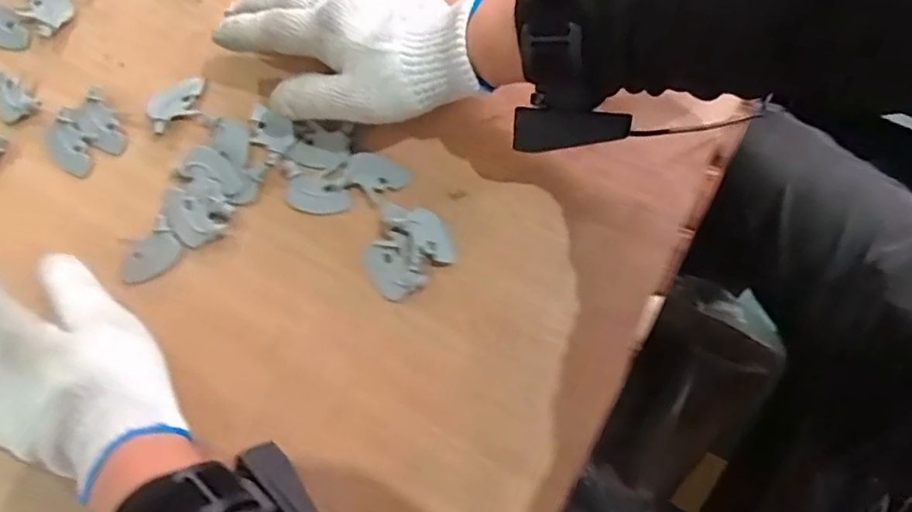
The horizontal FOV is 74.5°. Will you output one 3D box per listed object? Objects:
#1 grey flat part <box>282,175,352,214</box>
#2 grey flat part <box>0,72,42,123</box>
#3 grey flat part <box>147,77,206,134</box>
[{"bbox_3d":[-0.093,-0.041,0.407,0.045,0.004,0.024,12,80,3],"label":"grey flat part"},{"bbox_3d":[-0.317,-0.114,0.426,0.027,0.004,0.039,-40,81,-6],"label":"grey flat part"},{"bbox_3d":[-0.194,-0.107,0.419,0.044,0.009,0.028,-32,80,-5],"label":"grey flat part"}]

